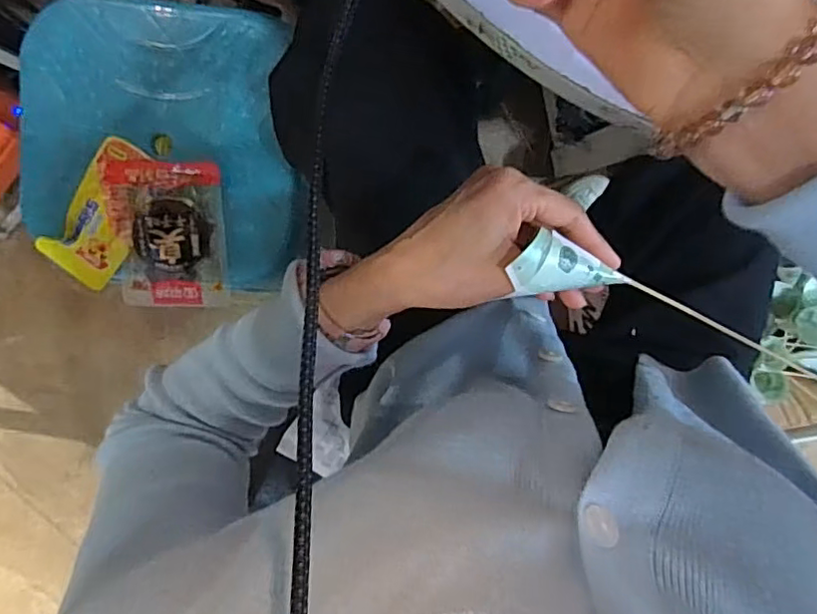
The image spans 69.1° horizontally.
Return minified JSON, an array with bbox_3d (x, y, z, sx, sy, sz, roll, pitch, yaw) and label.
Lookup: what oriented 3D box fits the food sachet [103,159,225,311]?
[{"bbox_3d":[-0.235,-0.069,0.578,0.101,0.031,0.141,0,99,-4],"label":"food sachet"}]

